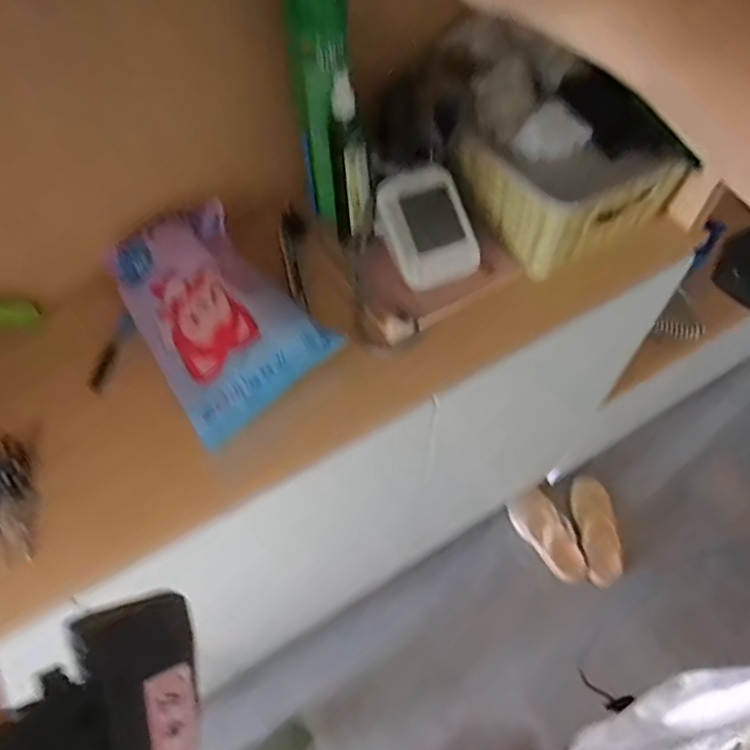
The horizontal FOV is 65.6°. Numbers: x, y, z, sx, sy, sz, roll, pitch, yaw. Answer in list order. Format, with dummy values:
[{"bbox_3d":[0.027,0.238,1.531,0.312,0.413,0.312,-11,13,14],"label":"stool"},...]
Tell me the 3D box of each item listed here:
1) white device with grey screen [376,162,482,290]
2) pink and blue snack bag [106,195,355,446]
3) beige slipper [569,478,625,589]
[{"bbox_3d":[0.058,-0.164,0.654,0.094,0.024,0.128,-27,102,-6],"label":"white device with grey screen"},{"bbox_3d":[-0.175,-0.066,0.628,0.168,0.060,0.255,-42,74,-4],"label":"pink and blue snack bag"},{"bbox_3d":[0.506,0.345,1.313,0.092,0.053,0.235,-5,58,-2],"label":"beige slipper"}]

